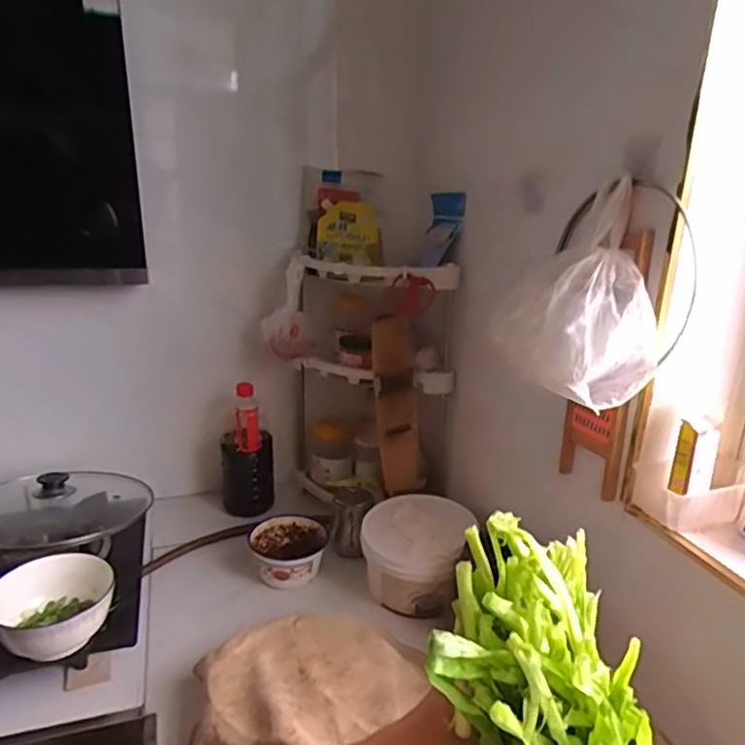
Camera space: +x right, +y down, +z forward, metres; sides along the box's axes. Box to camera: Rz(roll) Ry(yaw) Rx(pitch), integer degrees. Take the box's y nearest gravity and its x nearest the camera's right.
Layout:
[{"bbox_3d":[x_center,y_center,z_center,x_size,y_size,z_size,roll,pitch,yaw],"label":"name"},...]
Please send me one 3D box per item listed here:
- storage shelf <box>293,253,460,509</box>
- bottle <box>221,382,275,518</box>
[{"bbox_3d":[-0.004,0.020,1.264,0.188,0.492,0.330,-14,24,-43],"label":"storage shelf"},{"bbox_3d":[-0.269,0.163,1.281,0.108,0.264,0.114,0,17,-10],"label":"bottle"}]

